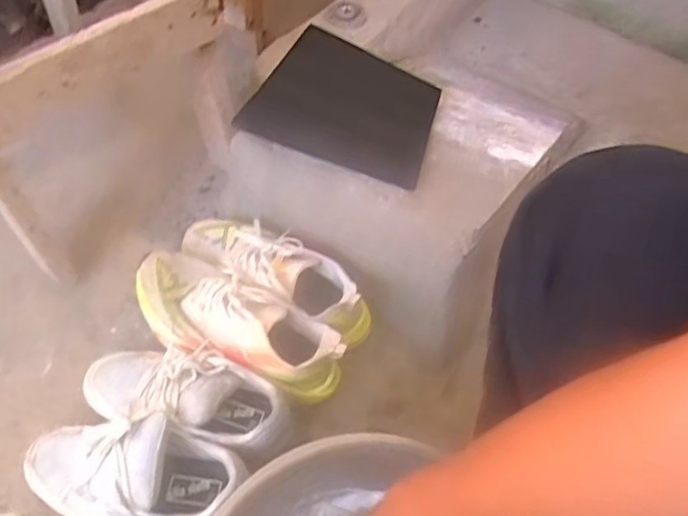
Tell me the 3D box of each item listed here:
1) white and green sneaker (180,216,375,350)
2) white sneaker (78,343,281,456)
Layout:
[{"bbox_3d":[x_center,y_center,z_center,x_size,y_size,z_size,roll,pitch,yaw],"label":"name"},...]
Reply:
[{"bbox_3d":[-0.092,0.019,0.822,0.282,0.121,0.098,27,56,17],"label":"white and green sneaker"},{"bbox_3d":[-0.194,0.166,0.725,0.249,0.101,0.100,19,54,12],"label":"white sneaker"}]

